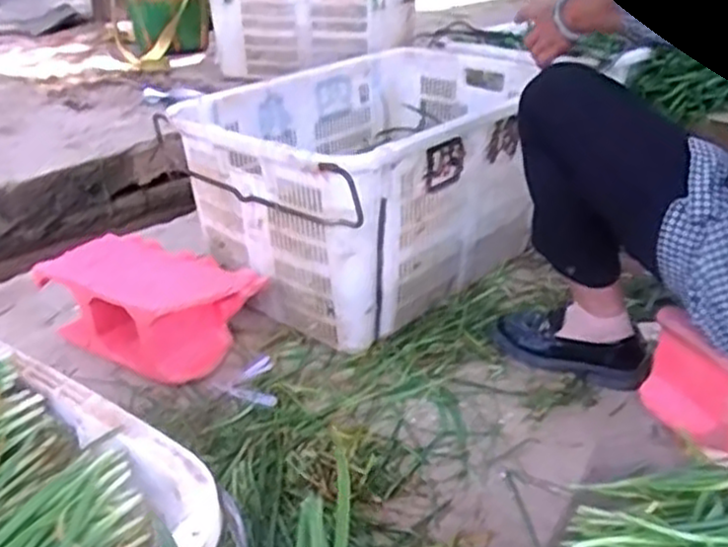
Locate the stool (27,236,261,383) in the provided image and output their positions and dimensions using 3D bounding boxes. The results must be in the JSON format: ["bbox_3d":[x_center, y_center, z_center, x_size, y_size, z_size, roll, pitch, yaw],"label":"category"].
[{"bbox_3d":[-0.383,0.036,1.306,0.386,0.167,0.193,19,37,31],"label":"stool"}]

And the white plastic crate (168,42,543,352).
[{"bbox_3d":[0.060,-0.222,1.469,0.462,0.313,0.738,25,39,38],"label":"white plastic crate"}]

